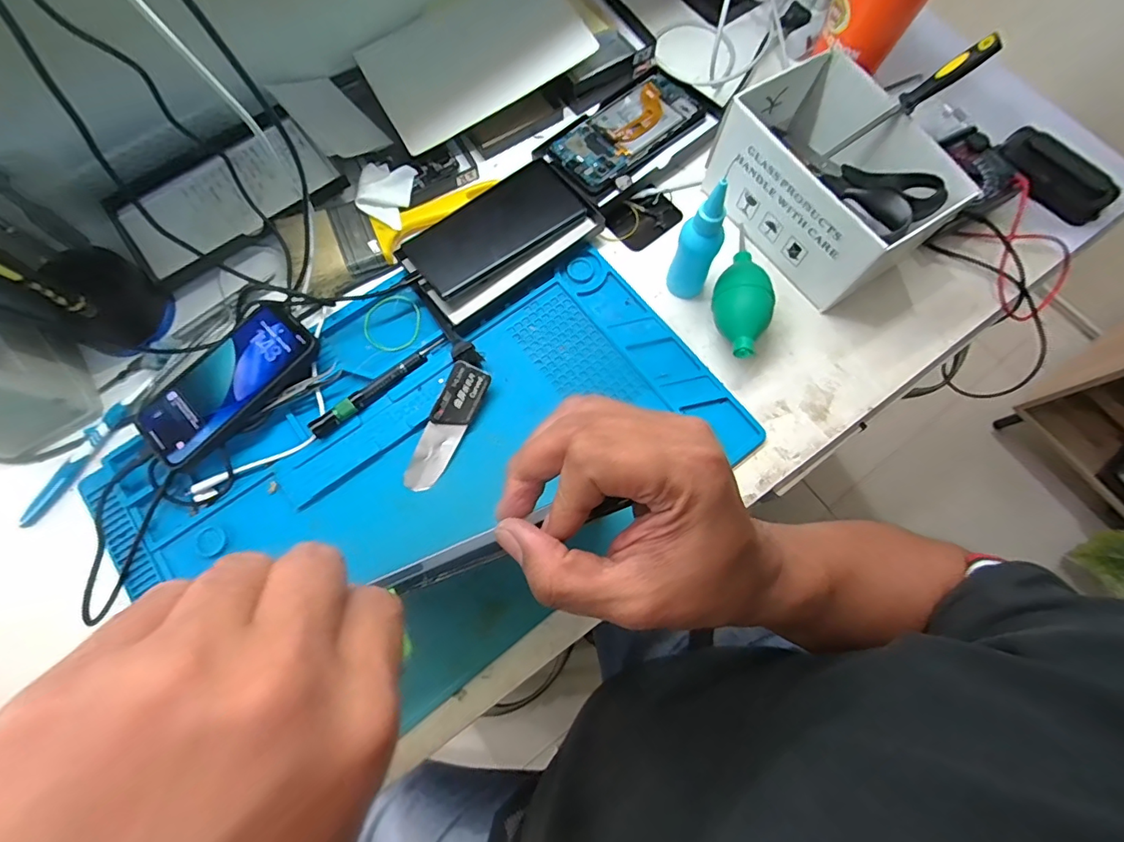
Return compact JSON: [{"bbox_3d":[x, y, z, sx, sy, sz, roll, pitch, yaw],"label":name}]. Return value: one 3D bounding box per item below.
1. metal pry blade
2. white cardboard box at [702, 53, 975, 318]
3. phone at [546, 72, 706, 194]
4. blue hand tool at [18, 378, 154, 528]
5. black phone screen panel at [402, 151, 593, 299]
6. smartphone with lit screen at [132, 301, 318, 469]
[{"bbox_3d":[-0.096,0.005,0.407,0.031,0.004,0.111,26,85,-8],"label":"metal pry blade"},{"bbox_3d":[0.227,-0.205,0.425,0.106,0.097,0.182,-30,75,-9],"label":"white cardboard box"},{"bbox_3d":[0.063,-0.292,0.490,0.159,0.013,0.076,-40,77,-11],"label":"phone"},{"bbox_3d":[-0.397,0.024,0.409,0.019,0.015,0.144,30,76,9],"label":"blue hand tool"},{"bbox_3d":[-0.061,-0.180,0.448,0.162,0.012,0.080,-35,76,-15],"label":"black phone screen panel"},{"bbox_3d":[-0.278,-0.035,0.407,0.075,0.010,0.146,39,78,18],"label":"smartphone with lit screen"}]

